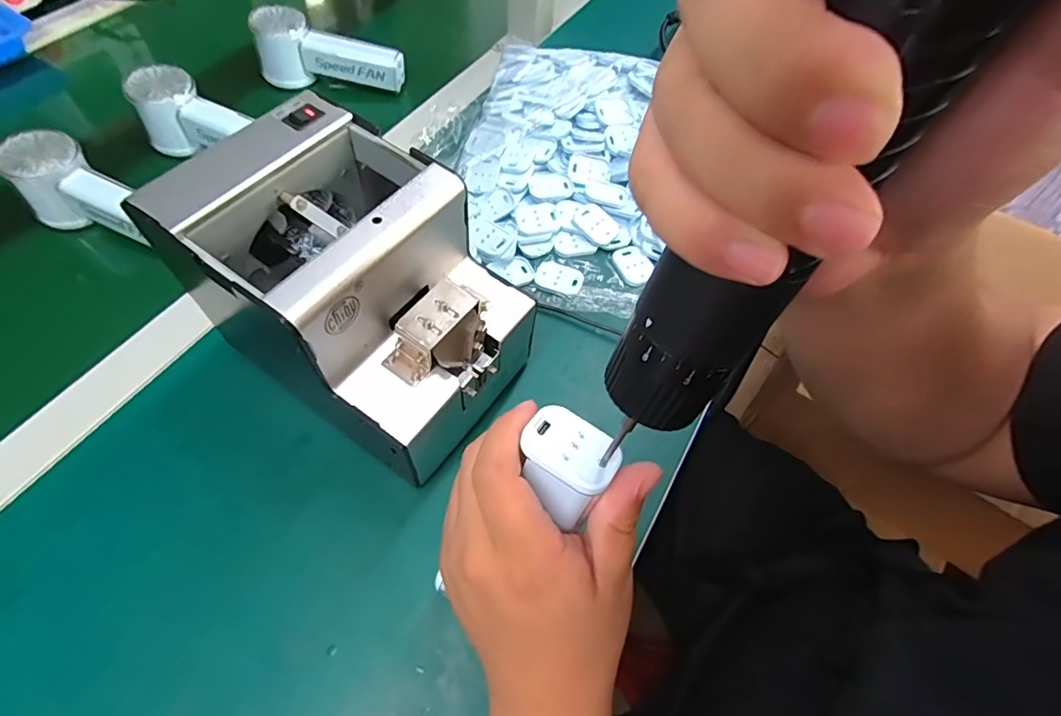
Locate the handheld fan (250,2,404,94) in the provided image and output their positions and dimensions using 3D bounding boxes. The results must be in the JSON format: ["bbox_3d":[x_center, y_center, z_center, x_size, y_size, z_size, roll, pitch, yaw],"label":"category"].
[{"bbox_3d":[-0.206,-0.321,0.543,0.146,0.057,0.041,6,58,0],"label":"handheld fan"}]

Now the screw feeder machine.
[{"bbox_3d":[-0.099,-0.040,0.322,0.172,0.138,0.125,32,62,16],"label":"screw feeder machine"}]

